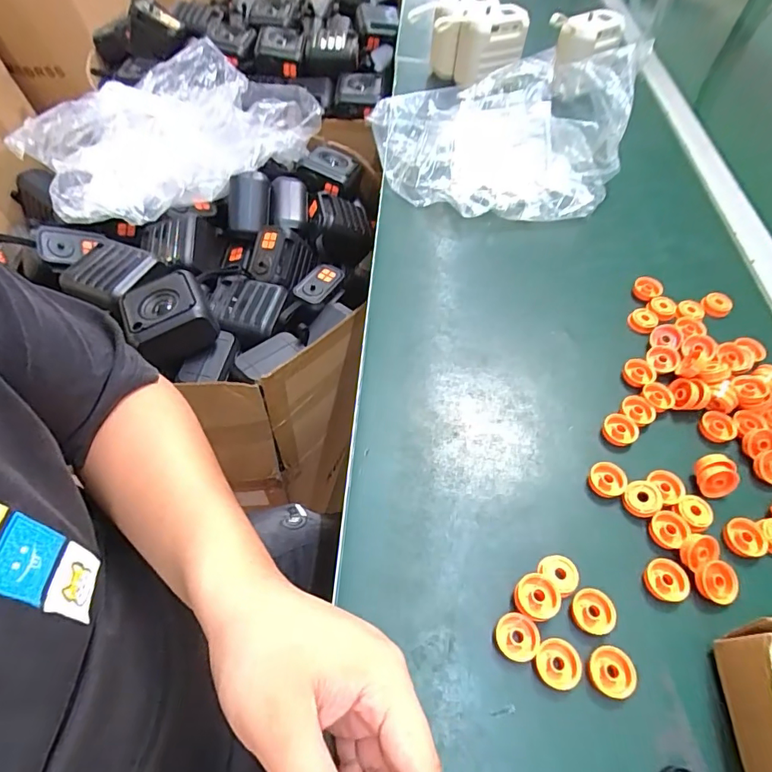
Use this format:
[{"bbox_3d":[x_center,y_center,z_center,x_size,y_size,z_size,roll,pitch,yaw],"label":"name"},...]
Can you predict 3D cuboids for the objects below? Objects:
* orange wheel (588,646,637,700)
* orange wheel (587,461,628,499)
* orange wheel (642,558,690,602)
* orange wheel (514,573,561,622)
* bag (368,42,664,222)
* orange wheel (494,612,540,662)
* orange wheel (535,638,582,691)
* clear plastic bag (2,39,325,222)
[{"bbox_3d":[0.133,0.168,0.277,0.025,0.006,0.026,3,55,3],"label":"orange wheel"},{"bbox_3d":[0.163,0.070,0.348,0.025,0.008,0.024,3,55,3],"label":"orange wheel"},{"bbox_3d":[0.185,0.127,0.310,0.028,0.008,0.025,-32,61,-20],"label":"orange wheel"},{"bbox_3d":[0.096,0.133,0.297,0.027,0.007,0.027,-10,58,15],"label":"orange wheel"},{"bbox_3d":[0.146,-0.301,0.558,0.310,0.095,0.232,-3,55,-2],"label":"bag"},{"bbox_3d":[0.080,0.153,0.289,0.025,0.006,0.025,4,55,3],"label":"orange wheel"},{"bbox_3d":[0.102,0.165,0.280,0.025,0.006,0.026,0,55,0],"label":"orange wheel"},{"bbox_3d":[-0.299,-0.385,0.693,0.271,0.100,0.426,37,61,21],"label":"clear plastic bag"}]

